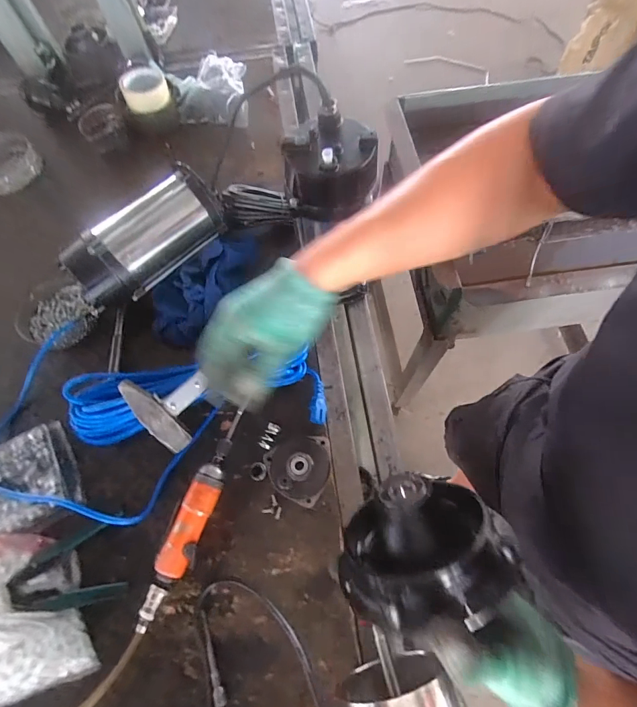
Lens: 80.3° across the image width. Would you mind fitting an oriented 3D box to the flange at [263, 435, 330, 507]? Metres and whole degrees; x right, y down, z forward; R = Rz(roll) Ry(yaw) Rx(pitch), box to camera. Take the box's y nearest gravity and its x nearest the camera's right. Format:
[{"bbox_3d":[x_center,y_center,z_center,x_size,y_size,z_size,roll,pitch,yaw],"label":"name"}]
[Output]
[{"bbox_3d":[-0.031,0.164,0.539,0.092,0.020,0.094,-1,66,3],"label":"flange"}]

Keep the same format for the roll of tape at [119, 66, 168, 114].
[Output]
[{"bbox_3d":[-0.371,-0.570,0.806,0.094,0.040,0.110,-19,67,-5],"label":"roll of tape"}]

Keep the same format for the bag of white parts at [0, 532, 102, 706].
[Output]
[{"bbox_3d":[-0.388,0.323,0.473,0.173,0.060,0.191,-18,67,-4],"label":"bag of white parts"}]

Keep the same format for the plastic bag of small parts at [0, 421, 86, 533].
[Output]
[{"bbox_3d":[-0.444,0.195,0.544,0.173,0.031,0.133,-30,68,-9],"label":"plastic bag of small parts"}]

